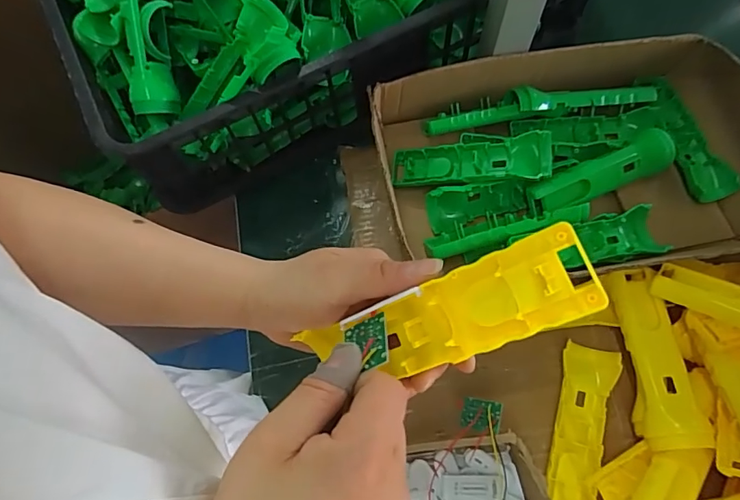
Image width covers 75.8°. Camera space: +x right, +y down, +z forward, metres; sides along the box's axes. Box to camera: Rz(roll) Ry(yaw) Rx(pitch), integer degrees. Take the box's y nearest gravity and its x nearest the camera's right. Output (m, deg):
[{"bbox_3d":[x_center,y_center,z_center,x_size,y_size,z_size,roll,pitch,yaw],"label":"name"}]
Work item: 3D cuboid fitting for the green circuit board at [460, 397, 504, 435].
[{"bbox_3d":[0.094,0.141,0.405,0.034,0.007,0.028,-3,51,36],"label":"green circuit board"}]

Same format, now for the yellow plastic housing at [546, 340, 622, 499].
[{"bbox_3d":[0.192,0.168,0.440,0.047,0.018,0.161,16,71,8],"label":"yellow plastic housing"}]

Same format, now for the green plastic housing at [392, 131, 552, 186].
[{"bbox_3d":[0.104,-0.096,0.509,0.165,0.022,0.056,-3,68,20],"label":"green plastic housing"}]

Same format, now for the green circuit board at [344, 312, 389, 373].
[{"bbox_3d":[-0.003,0.047,0.237,0.024,0.004,0.033,-26,32,15],"label":"green circuit board"}]

